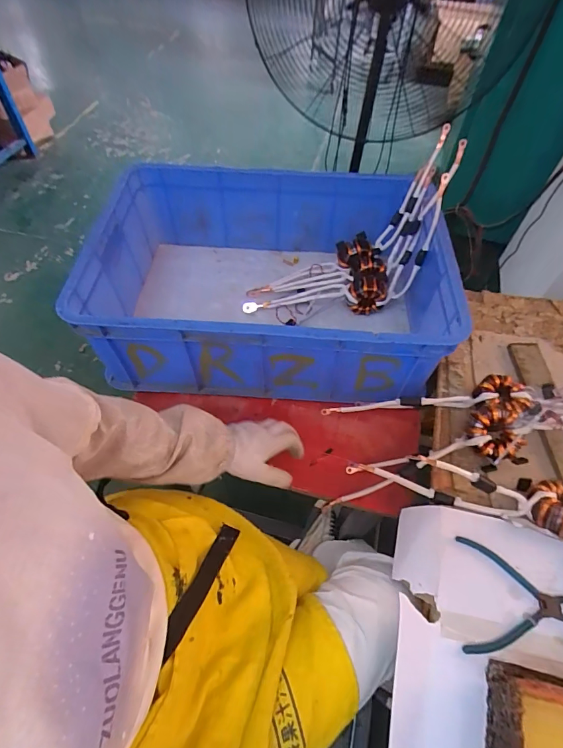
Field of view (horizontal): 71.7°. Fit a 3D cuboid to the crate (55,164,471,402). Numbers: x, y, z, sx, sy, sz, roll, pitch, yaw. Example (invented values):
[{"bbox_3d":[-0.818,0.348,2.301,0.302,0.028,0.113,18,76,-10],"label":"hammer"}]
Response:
[{"bbox_3d":[-0.015,-0.176,0.745,0.595,0.210,0.424,6,56,2],"label":"crate"}]

